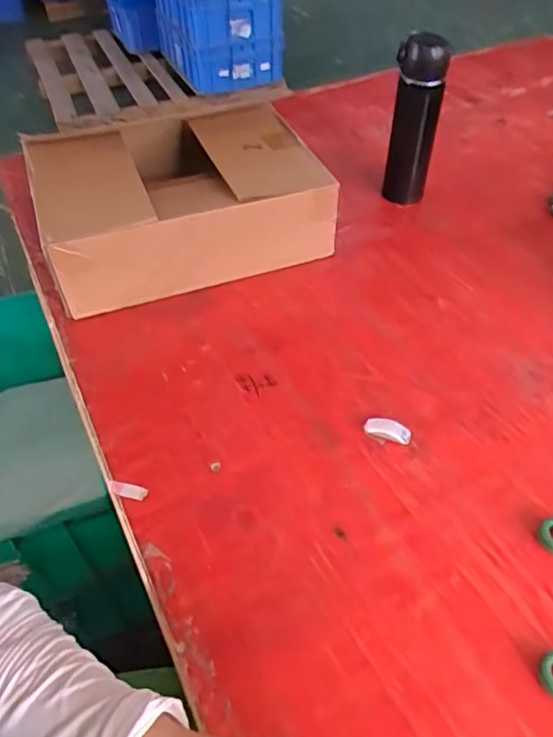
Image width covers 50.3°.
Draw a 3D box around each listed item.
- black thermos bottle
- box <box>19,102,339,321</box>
[{"bbox_3d":[0.187,-0.327,0.795,0.062,0.212,0.055,10,48,10],"label":"black thermos bottle"},{"bbox_3d":[-0.123,-0.216,0.759,0.345,0.130,0.232,-17,49,-14],"label":"box"}]

